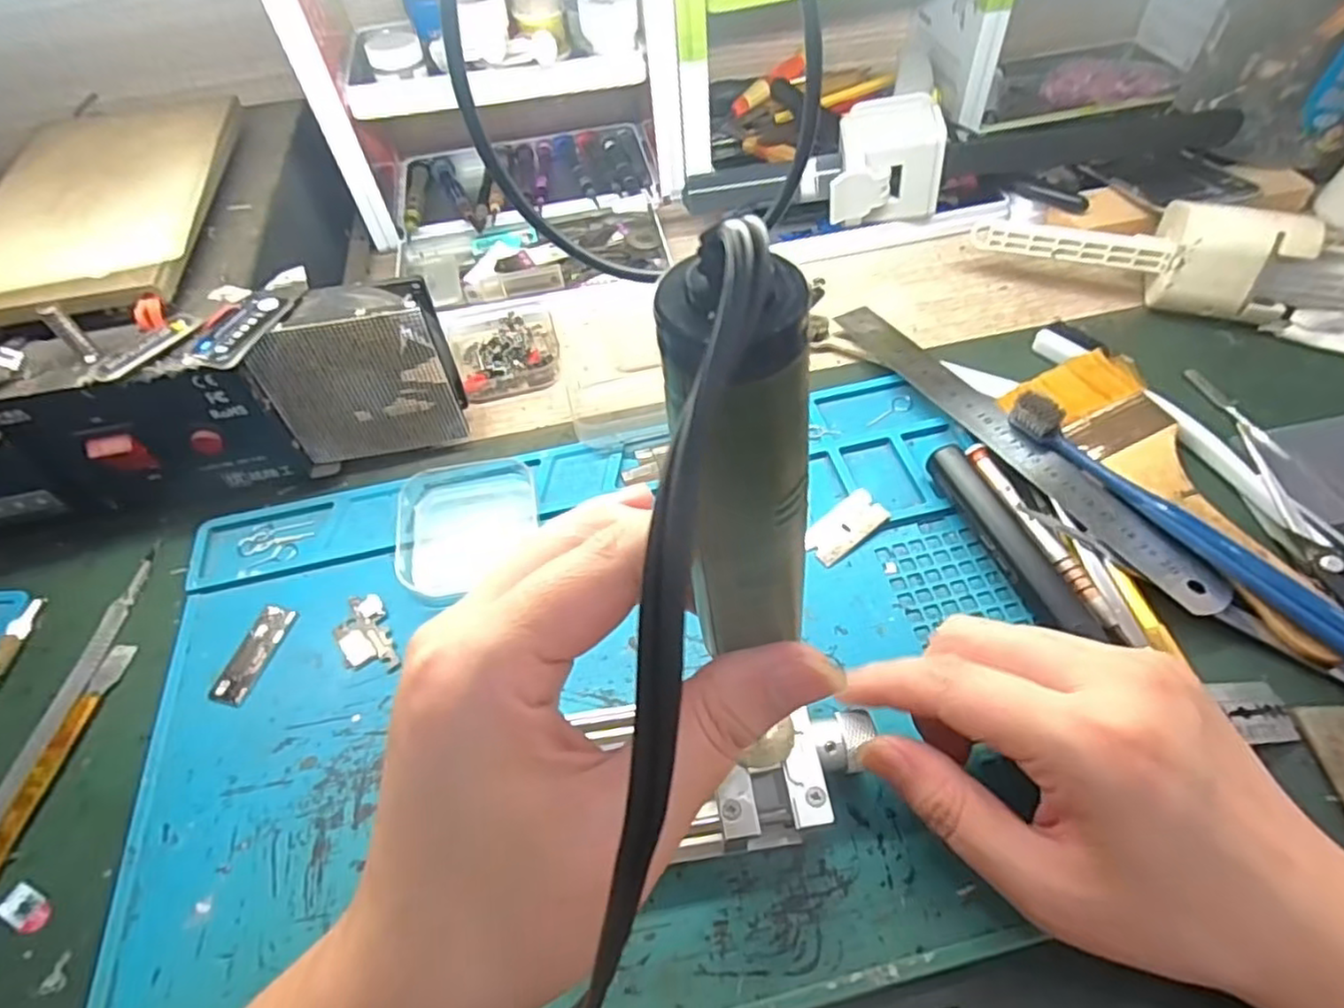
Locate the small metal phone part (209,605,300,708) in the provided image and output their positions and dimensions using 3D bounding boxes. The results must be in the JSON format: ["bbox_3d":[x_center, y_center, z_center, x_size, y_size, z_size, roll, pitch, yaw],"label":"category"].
[{"bbox_3d":[-0.177,0.063,0.290,0.015,0.004,0.043,13,58,13],"label":"small metal phone part"}]

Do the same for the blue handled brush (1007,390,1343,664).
[{"bbox_3d":[0.219,0.011,0.279,0.020,0.018,0.183,-31,59,-16],"label":"blue handled brush"}]

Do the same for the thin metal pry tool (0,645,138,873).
[{"bbox_3d":[-0.244,0.109,0.262,0.010,0.006,0.118,2,56,7],"label":"thin metal pry tool"}]

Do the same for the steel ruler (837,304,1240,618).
[{"bbox_3d":[0.159,-0.034,0.327,0.025,0.005,0.216,-28,56,-14],"label":"steel ruler"}]

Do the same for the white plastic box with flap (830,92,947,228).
[{"bbox_3d":[0.131,-0.212,0.423,0.062,0.054,0.067,3,56,7],"label":"white plastic box with flap"}]

